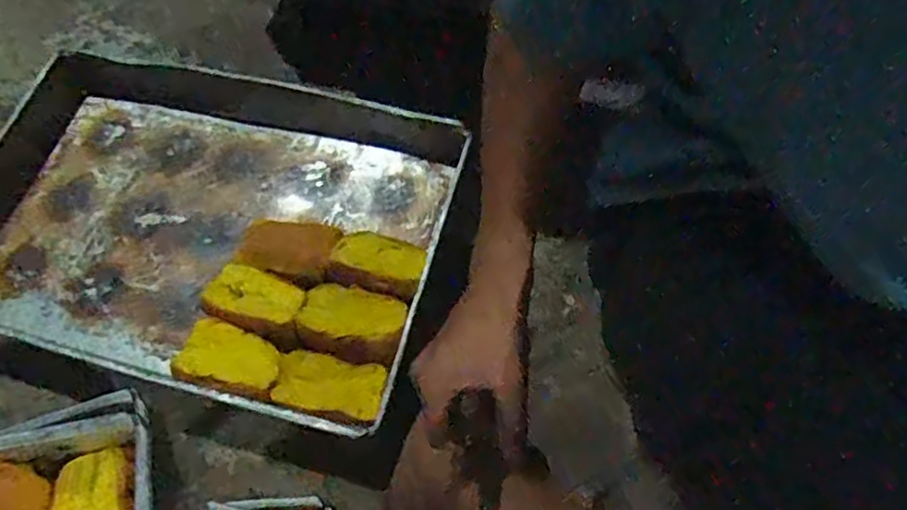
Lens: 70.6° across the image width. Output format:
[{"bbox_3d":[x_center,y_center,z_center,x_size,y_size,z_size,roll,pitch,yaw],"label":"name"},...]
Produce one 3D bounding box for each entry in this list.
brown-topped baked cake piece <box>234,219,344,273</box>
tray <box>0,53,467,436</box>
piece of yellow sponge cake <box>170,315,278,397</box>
[{"bbox_3d":[-0.210,-0.011,0.808,0.126,0.035,0.083,11,66,8],"label":"brown-topped baked cake piece"},{"bbox_3d":[-0.338,-0.067,0.819,0.674,0.074,0.457,14,66,9],"label":"tray"},{"bbox_3d":[-0.258,0.122,0.734,0.131,0.039,0.073,17,67,10],"label":"piece of yellow sponge cake"}]

